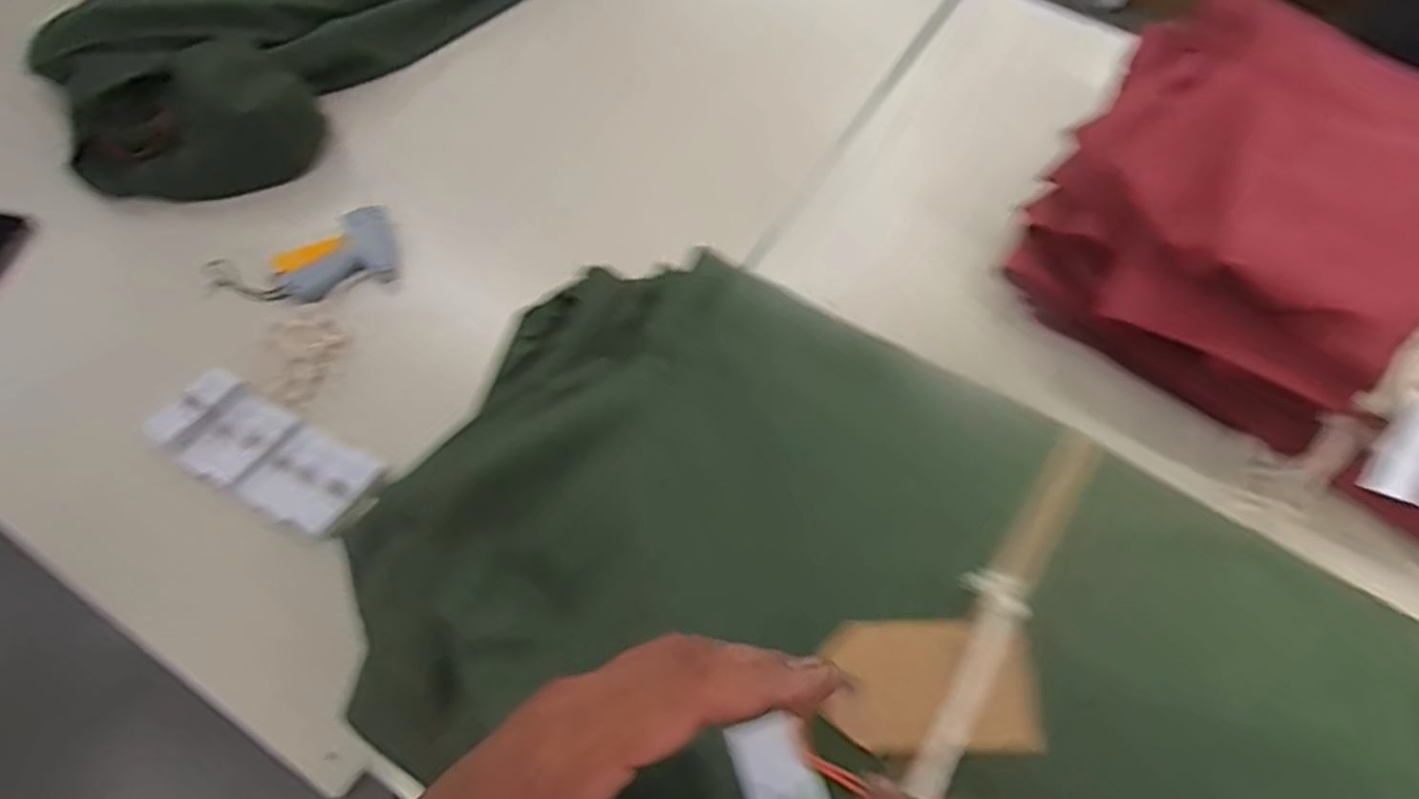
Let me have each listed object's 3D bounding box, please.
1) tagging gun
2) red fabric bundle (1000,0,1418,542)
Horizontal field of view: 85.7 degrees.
[{"bbox_3d":[-0.395,-0.150,0.812,0.127,0.035,0.083,-21,65,-12],"label":"tagging gun"},{"bbox_3d":[0.615,-0.070,0.679,0.635,0.223,0.328,40,68,17],"label":"red fabric bundle"}]

